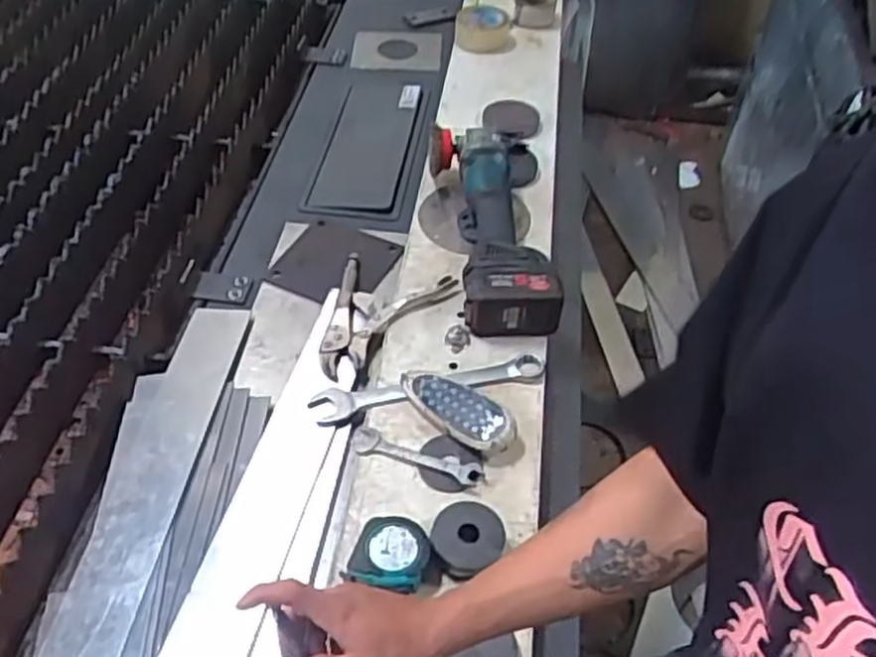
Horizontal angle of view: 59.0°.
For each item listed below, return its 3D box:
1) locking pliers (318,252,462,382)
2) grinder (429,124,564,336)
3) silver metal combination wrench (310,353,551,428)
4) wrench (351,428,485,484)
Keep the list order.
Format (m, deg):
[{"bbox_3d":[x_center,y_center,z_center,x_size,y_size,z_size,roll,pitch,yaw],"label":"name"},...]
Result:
[{"bbox_3d":[-0.099,-0.029,1.046,0.219,0.033,0.145,-35,56,-29],"label":"locking pliers"},{"bbox_3d":[0.071,-0.163,1.093,0.131,0.093,0.394,-5,48,-6],"label":"grinder"},{"bbox_3d":[-0.011,0.069,0.952,0.284,0.015,0.048,-10,47,-11],"label":"silver metal combination wrench"},{"bbox_3d":[-0.027,0.144,0.880,0.155,0.014,0.032,16,48,14],"label":"wrench"}]

